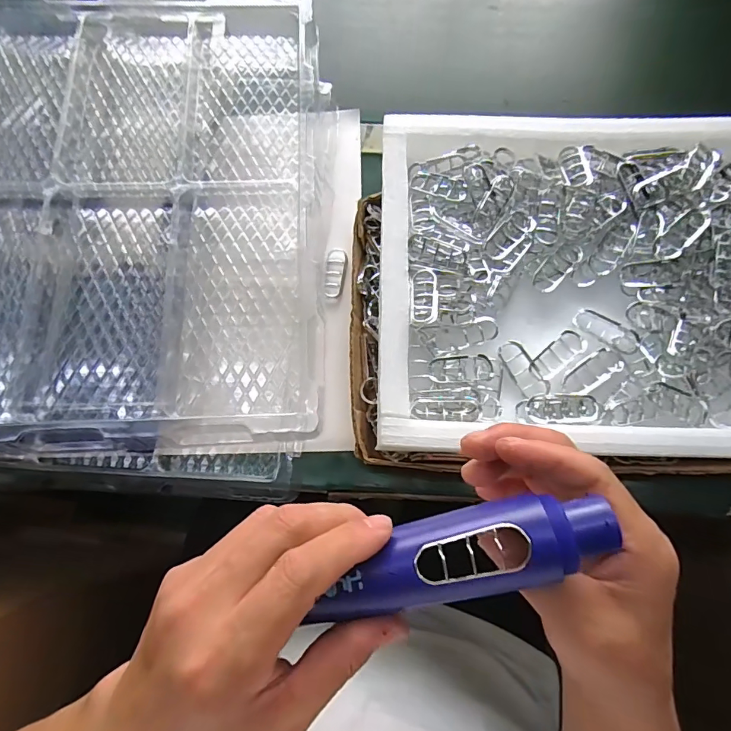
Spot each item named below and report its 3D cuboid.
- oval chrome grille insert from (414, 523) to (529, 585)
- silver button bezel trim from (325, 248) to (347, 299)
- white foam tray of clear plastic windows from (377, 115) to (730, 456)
[{"bbox_3d":[0.047,0.083,0.193,0.050,0.004,0.019,-18,71,5],"label":"oval chrome grille insert"},{"bbox_3d":[-0.030,-0.090,0.435,0.019,0.007,0.052,6,74,3],"label":"silver button bezel trim"},{"bbox_3d":[0.191,-0.072,0.362,0.373,0.044,0.294,0,74,1],"label":"white foam tray of clear plastic windows"}]

